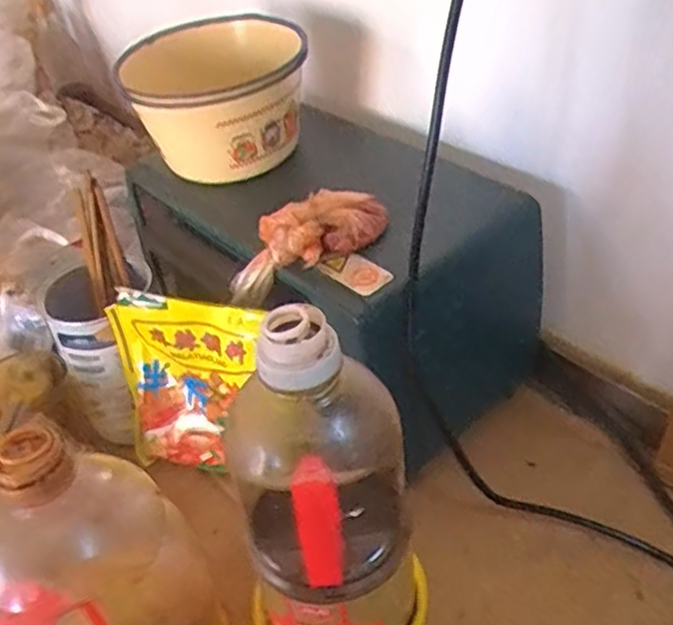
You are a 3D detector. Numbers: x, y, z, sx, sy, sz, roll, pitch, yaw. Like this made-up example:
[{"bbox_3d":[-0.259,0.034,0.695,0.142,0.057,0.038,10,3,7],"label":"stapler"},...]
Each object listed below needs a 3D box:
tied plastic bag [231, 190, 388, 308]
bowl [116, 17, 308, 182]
[{"bbox_3d":[-0.026,-0.053,0.521,0.128,0.054,0.031,-30,43,1],"label":"tied plastic bag"},{"bbox_3d":[-0.100,-0.188,0.632,0.151,0.113,0.165,-10,41,-3],"label":"bowl"}]

